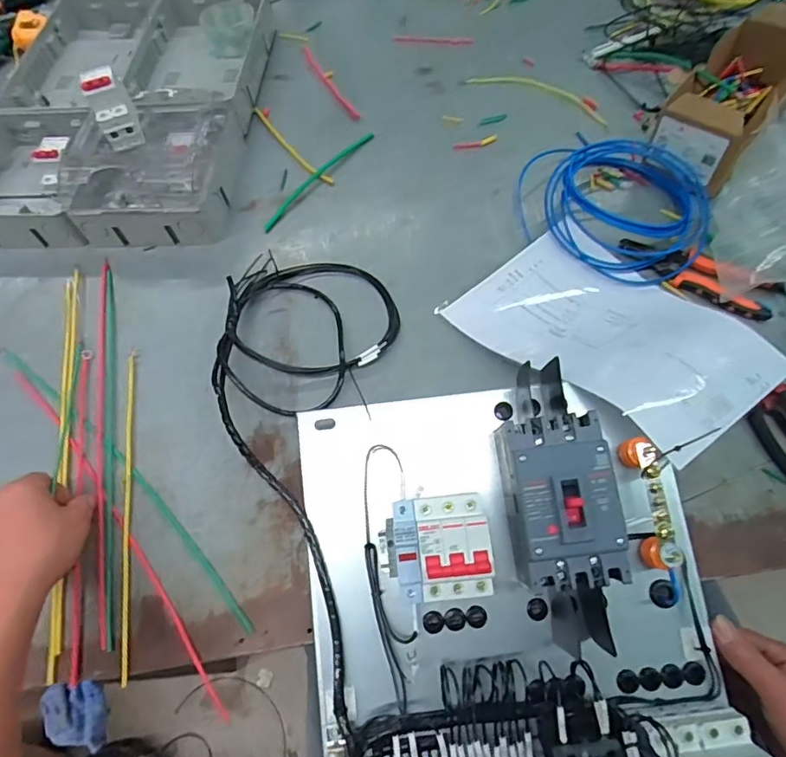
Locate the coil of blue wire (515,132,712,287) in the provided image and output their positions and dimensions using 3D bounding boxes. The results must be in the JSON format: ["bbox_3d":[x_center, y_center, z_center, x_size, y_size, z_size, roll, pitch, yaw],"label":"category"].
[{"bbox_3d":[0.261,-0.216,0.639,0.205,0.047,0.230,-16,62,-4],"label":"coil of blue wire"}]

